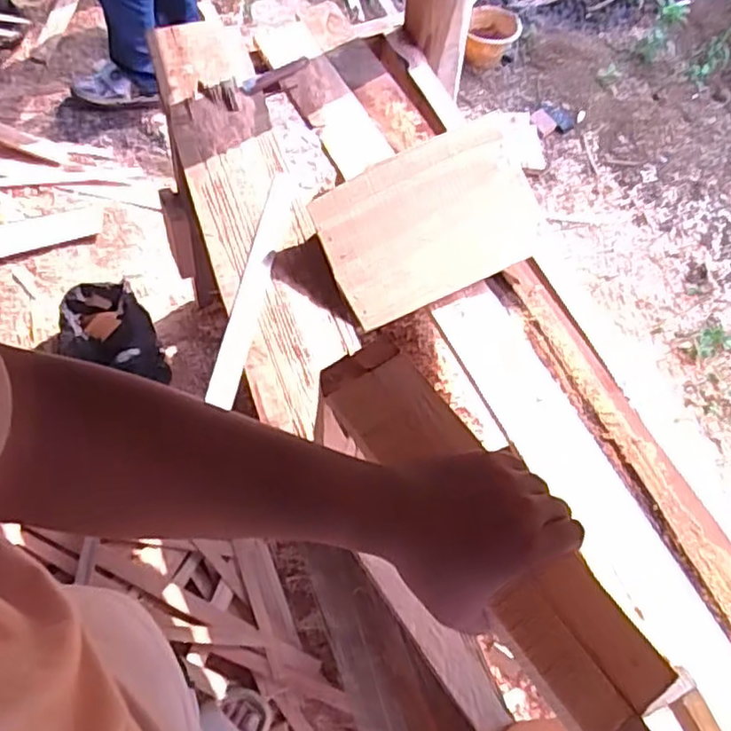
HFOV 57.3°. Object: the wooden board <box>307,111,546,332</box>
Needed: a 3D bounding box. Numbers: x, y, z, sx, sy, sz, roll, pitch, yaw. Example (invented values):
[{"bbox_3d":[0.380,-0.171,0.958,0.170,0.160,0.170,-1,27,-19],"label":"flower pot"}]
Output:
[{"bbox_3d":[0.104,-0.198,0.903,0.319,0.031,0.193,-26,95,-4],"label":"wooden board"}]

